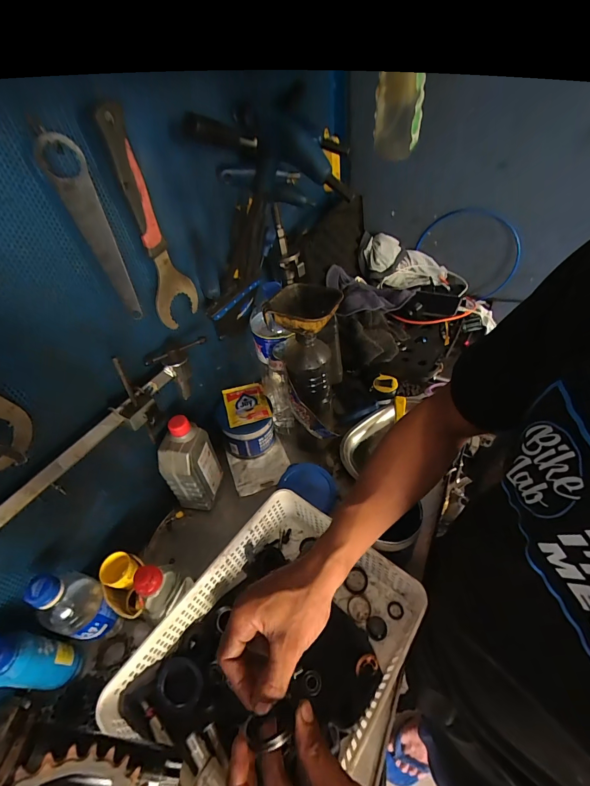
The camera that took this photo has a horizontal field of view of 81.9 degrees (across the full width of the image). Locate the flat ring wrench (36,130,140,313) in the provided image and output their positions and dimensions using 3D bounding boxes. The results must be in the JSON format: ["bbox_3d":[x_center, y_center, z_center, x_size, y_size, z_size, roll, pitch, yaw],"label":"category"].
[{"bbox_3d":[-0.214,-0.164,0.366,0.043,0.184,0.008,-3,45,0],"label":"flat ring wrench"}]

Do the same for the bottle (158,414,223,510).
[{"bbox_3d":[-0.170,0.120,0.563,0.053,0.179,0.088,5,47,13],"label":"bottle"}]

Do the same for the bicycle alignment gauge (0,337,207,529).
[{"bbox_3d":[-0.247,0.075,0.410,0.052,0.086,0.432,17,50,23],"label":"bicycle alignment gauge"}]

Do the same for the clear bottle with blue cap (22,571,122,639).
[{"bbox_3d":[-0.272,0.269,0.428,0.058,0.151,0.061,13,49,19],"label":"clear bottle with blue cap"}]

